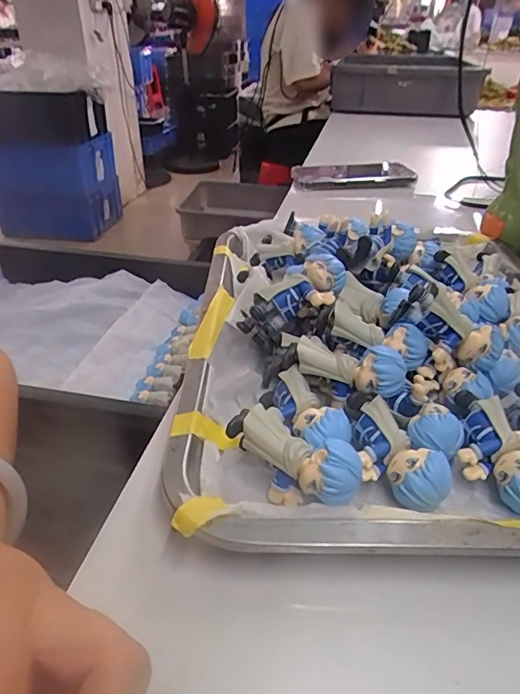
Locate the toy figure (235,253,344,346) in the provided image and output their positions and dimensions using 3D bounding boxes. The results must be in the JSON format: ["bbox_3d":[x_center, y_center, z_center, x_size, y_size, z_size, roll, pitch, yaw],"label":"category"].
[{"bbox_3d":[0.019,-0.029,0.295,0.068,0.023,0.027,-34,36,7],"label":"toy figure"}]

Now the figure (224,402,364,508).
[{"bbox_3d":[0.014,0.049,0.222,0.063,0.027,0.023,23,40,30],"label":"figure"}]

